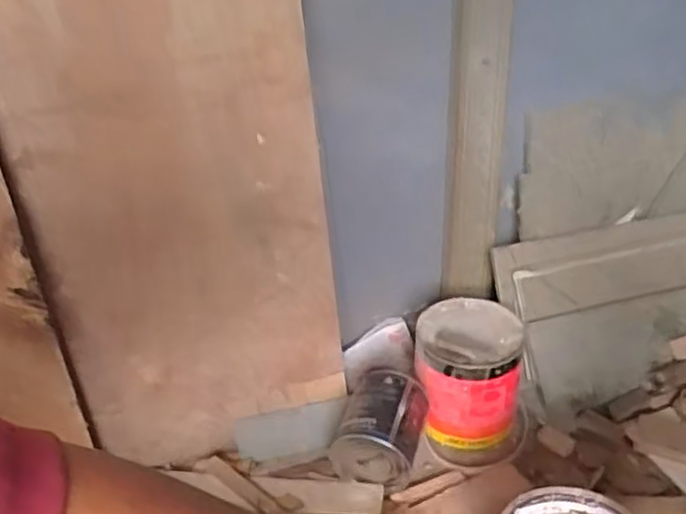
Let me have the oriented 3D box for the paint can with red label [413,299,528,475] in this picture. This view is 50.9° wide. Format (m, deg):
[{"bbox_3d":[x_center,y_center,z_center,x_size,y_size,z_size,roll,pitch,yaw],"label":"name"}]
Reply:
[{"bbox_3d":[0.182,0.182,1.060,0.152,0.184,0.154,2,29,6],"label":"paint can with red label"}]

